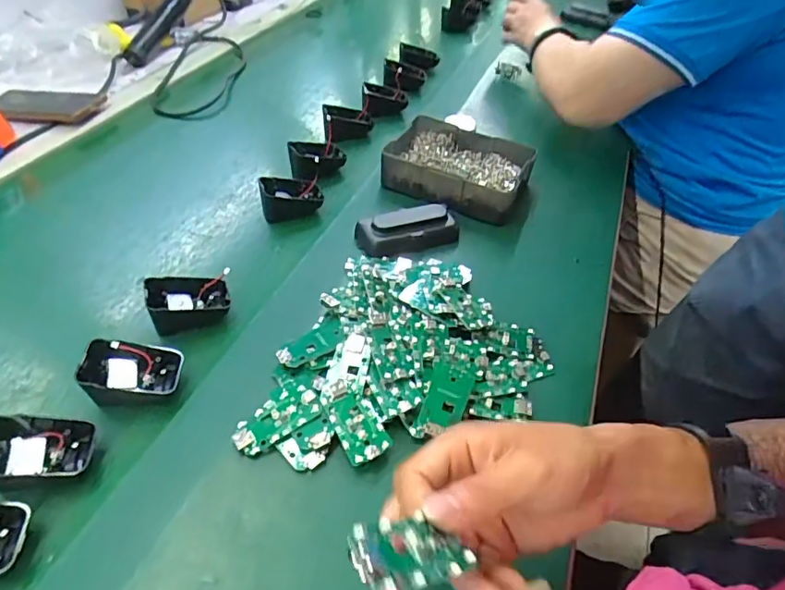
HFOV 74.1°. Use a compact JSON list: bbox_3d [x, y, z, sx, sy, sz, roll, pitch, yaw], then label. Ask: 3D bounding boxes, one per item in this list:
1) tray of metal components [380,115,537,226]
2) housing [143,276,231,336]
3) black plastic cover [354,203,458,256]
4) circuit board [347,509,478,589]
[{"bbox_3d":[0.082,-0.155,0.622,0.162,0.043,0.137,22,48,20],"label":"tray of metal components"},{"bbox_3d":[-0.179,0.004,0.459,0.069,0.033,0.051,-22,49,-22],"label":"housing"},{"bbox_3d":[0.017,-0.068,0.538,0.105,0.032,0.038,-12,46,-13],"label":"black plastic cover"},{"bbox_3d":[0.008,0.108,0.223,0.057,0.006,0.032,10,25,-43],"label":"circuit board"}]

